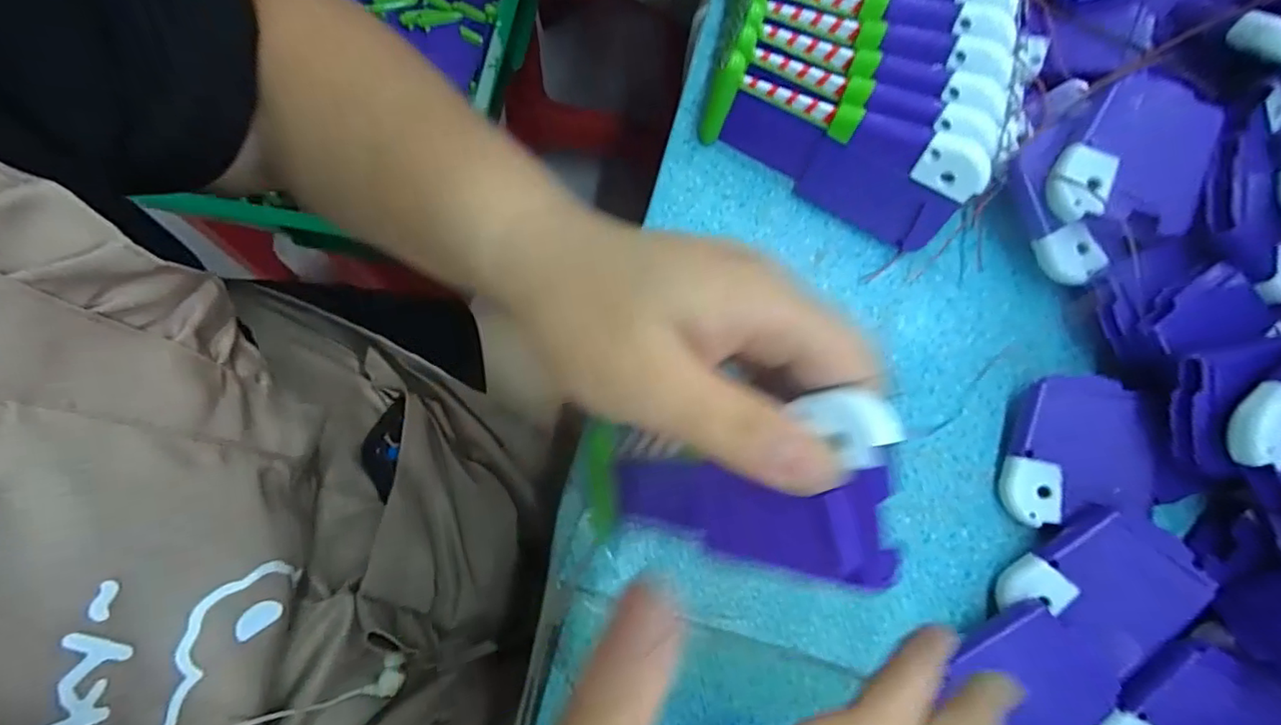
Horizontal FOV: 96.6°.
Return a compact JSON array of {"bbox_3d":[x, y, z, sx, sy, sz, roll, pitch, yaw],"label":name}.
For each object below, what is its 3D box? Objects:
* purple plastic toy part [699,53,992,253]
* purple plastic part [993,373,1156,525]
[{"bbox_3d":[0.084,-0.093,0.255,0.118,0.051,0.013,29,58,15],"label":"purple plastic toy part"},{"bbox_3d":[0.178,0.037,0.232,0.049,0.014,0.061,16,79,5],"label":"purple plastic part"}]

